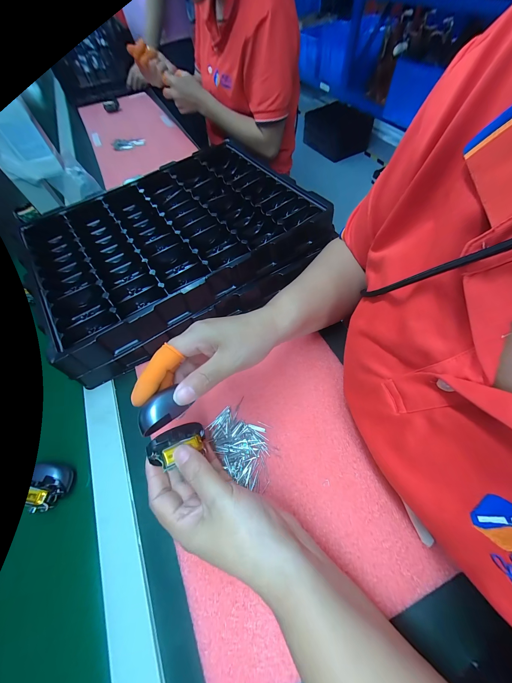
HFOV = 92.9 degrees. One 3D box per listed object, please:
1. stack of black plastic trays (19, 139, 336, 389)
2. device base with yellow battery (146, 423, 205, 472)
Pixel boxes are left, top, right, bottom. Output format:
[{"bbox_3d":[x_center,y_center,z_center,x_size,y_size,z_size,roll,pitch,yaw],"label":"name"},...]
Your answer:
[{"bbox_3d":[-0.137,-0.187,0.431,0.450,0.066,0.361,-31,62,-13],"label":"stack of black plastic trays"},{"bbox_3d":[-0.073,0.097,0.228,0.052,0.017,0.028,-18,60,-36],"label":"device base with yellow battery"}]

